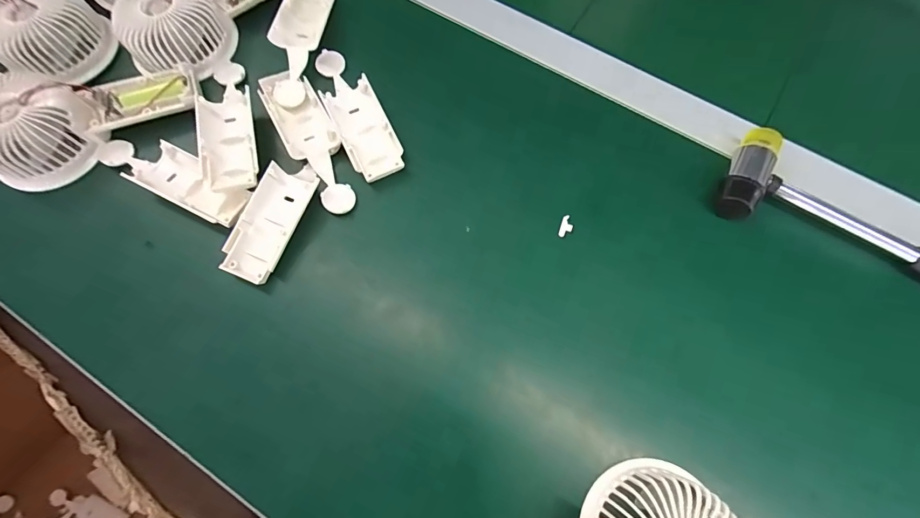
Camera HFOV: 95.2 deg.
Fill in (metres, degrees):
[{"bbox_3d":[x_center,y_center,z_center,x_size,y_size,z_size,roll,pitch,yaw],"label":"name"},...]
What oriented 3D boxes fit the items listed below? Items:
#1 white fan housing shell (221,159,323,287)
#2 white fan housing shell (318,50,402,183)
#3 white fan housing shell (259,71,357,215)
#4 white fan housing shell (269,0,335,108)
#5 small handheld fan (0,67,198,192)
[{"bbox_3d":[-0.136,-0.031,0.306,0.037,0.015,0.095,21,71,6],"label":"white fan housing shell"},{"bbox_3d":[-0.085,-0.121,0.337,0.041,0.014,0.130,-24,73,-9],"label":"white fan housing shell"},{"bbox_3d":[-0.116,-0.095,0.324,0.039,0.018,0.128,-28,73,-10],"label":"white fan housing shell"},{"bbox_3d":[-0.135,-0.189,0.348,0.031,0.019,0.134,7,70,1],"label":"white fan housing shell"},{"bbox_3d":[-0.289,-0.115,0.318,0.163,0.046,0.070,-33,74,-12],"label":"small handheld fan"}]

